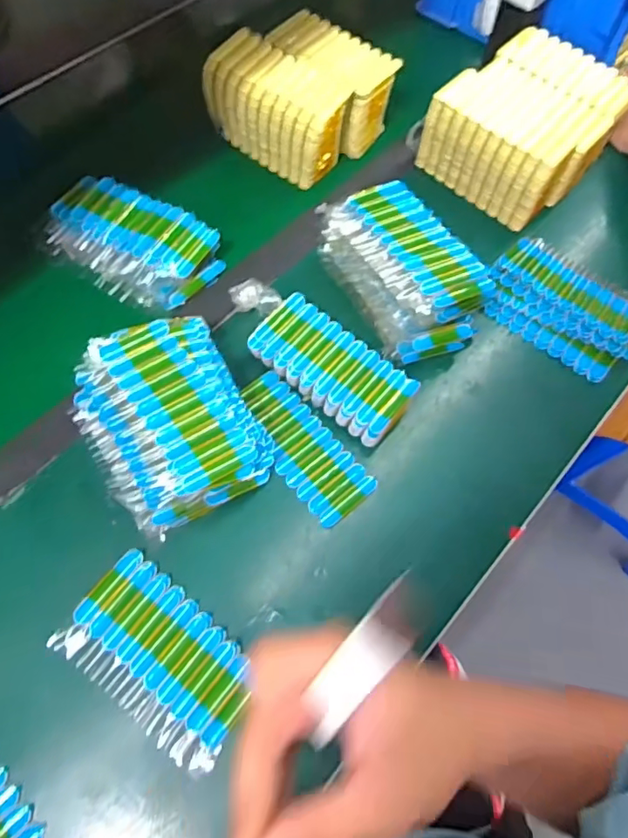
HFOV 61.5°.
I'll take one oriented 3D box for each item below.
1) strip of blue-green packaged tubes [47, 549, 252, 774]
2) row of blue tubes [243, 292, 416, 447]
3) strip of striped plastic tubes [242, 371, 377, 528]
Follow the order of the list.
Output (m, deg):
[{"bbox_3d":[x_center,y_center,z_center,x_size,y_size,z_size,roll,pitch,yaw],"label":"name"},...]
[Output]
[{"bbox_3d":[-0.118,0.183,0.408,0.150,0.009,0.088,35,70,14],"label":"strip of blue-green packaged tubes"},{"bbox_3d":[0.017,-0.046,0.503,0.154,0.040,0.071,38,71,15],"label":"row of blue tubes"},{"bbox_3d":[-0.014,0.023,0.488,0.061,0.007,0.153,-37,71,-16],"label":"strip of striped plastic tubes"}]

